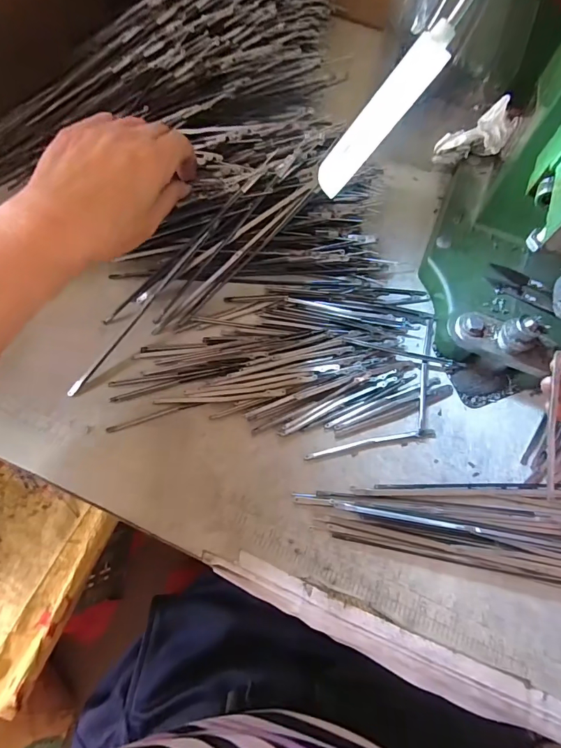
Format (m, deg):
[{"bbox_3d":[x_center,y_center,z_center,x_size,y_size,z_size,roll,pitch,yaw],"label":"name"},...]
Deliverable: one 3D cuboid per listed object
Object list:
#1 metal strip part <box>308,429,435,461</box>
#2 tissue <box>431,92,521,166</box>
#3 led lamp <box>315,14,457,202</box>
[{"bbox_3d":[0.066,0.050,0.300,0.098,0.004,0.007,-9,69,-6],"label":"metal strip part"},{"bbox_3d":[0.173,-0.207,0.368,0.069,0.032,0.027,-14,63,35],"label":"tissue"},{"bbox_3d":[0.052,-0.134,0.217,0.015,0.088,0.013,-6,62,-47],"label":"led lamp"}]

